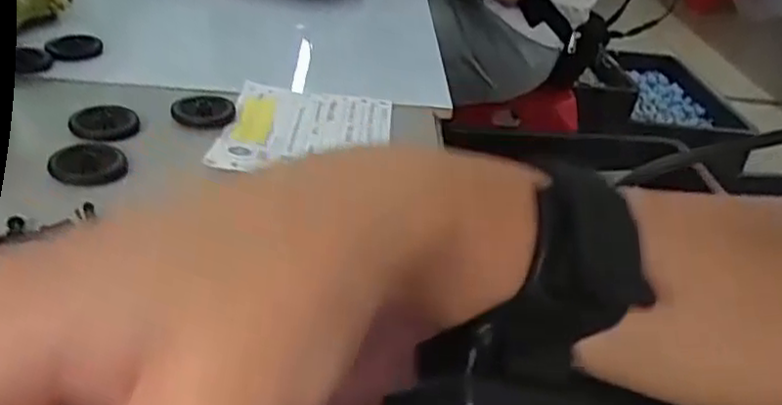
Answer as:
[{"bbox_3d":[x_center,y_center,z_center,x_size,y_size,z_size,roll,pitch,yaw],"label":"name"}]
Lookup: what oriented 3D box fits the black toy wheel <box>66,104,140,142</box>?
[{"bbox_3d":[-0.172,-0.048,0.435,0.038,0.005,0.042,-6,33,-19],"label":"black toy wheel"}]

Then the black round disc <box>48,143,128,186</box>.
[{"bbox_3d":[-0.164,-0.022,0.392,0.037,0.011,0.037,-1,31,-10],"label":"black round disc"}]

